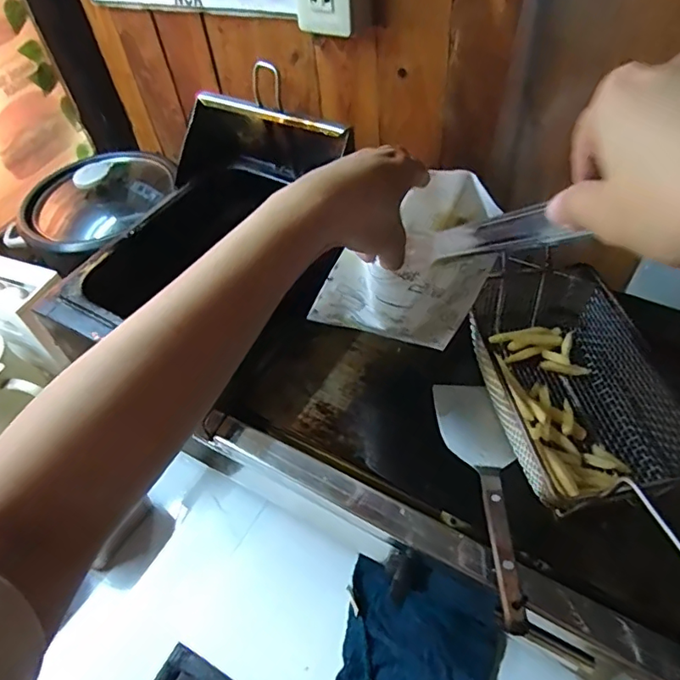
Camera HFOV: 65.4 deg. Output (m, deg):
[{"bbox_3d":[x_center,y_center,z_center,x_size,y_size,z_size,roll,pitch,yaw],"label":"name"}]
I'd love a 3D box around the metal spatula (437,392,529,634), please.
[{"bbox_3d":[0.116,0.112,0.417,0.066,0.041,0.228,0,29,5],"label":"metal spatula"}]

